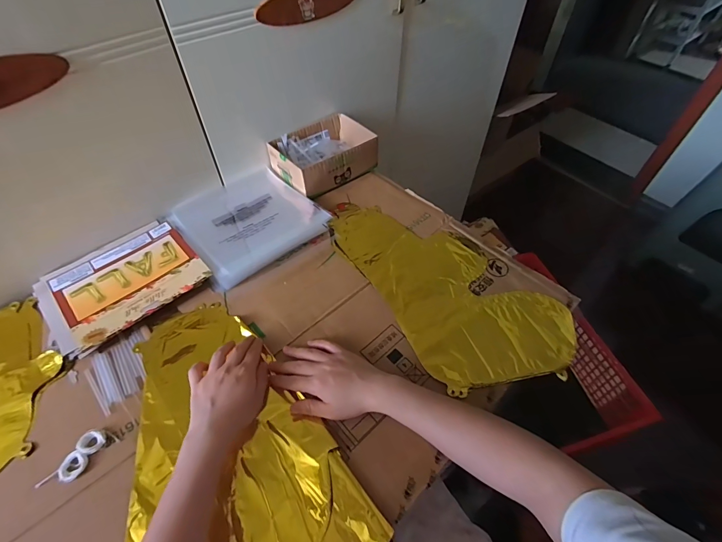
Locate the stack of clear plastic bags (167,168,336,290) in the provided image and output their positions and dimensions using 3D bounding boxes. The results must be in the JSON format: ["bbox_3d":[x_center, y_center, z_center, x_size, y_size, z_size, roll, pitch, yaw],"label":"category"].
[{"bbox_3d":[-0.200,-0.095,0.647,0.215,0.018,0.219,-33,60,-24],"label":"stack of clear plastic bags"}]

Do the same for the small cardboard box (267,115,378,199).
[{"bbox_3d":[-0.072,-0.238,0.732,0.193,0.056,0.132,-32,60,-23],"label":"small cardboard box"}]

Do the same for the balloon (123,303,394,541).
[{"bbox_3d":[-0.163,0.220,0.431,0.217,0.031,0.402,-37,61,-26],"label":"balloon"}]

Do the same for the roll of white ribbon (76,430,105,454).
[{"bbox_3d":[-0.309,0.196,0.419,0.023,0.013,0.024,1,52,-1],"label":"roll of white ribbon"}]

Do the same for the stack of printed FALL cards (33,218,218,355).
[{"bbox_3d":[-0.362,0.014,0.556,0.210,0.017,0.174,-37,61,-26],"label":"stack of printed FALL cards"}]

